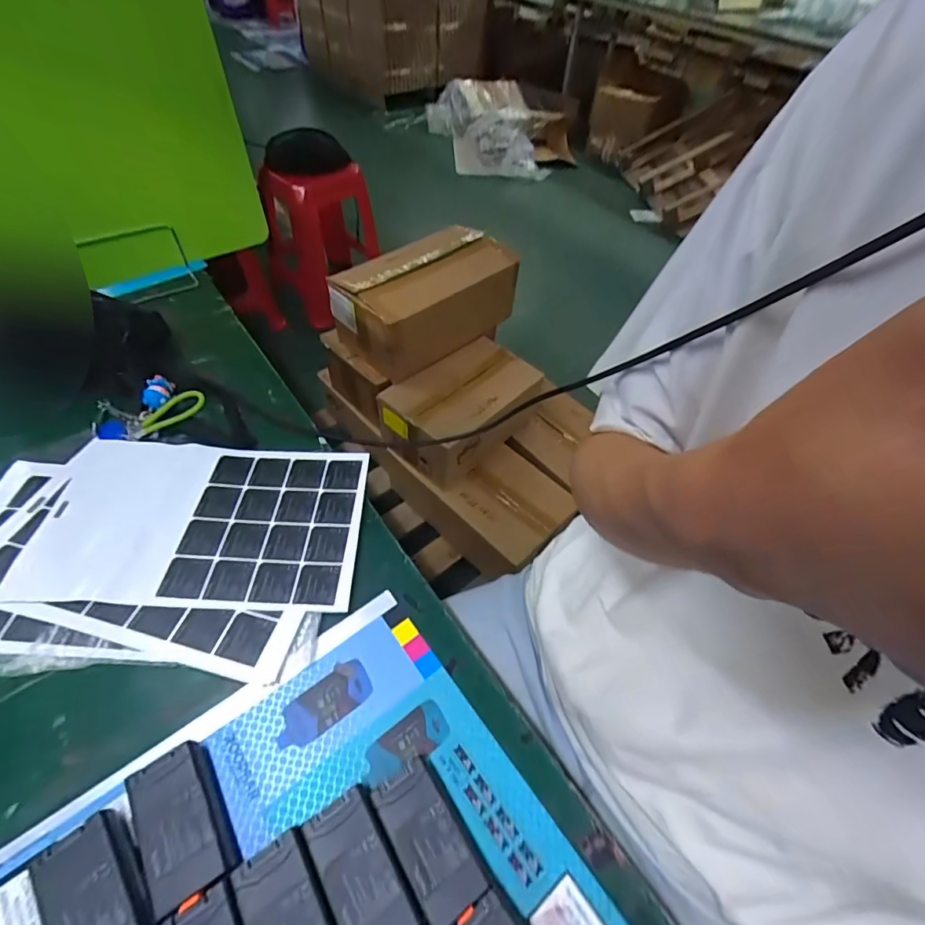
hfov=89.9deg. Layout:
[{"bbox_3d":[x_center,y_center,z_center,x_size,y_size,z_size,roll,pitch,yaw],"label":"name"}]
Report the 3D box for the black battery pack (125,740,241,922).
[{"bbox_3d":[-0.192,0.246,0.318,0.048,0.027,0.088,-31,62,-25],"label":"black battery pack"}]

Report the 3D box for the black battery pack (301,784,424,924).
[{"bbox_3d":[-0.068,0.271,0.308,0.046,0.031,0.086,-27,60,-22],"label":"black battery pack"}]

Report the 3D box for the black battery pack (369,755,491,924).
[{"bbox_3d":[-0.024,0.258,0.322,0.044,0.030,0.089,-26,60,-22],"label":"black battery pack"}]

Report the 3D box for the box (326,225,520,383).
[{"bbox_3d":[-0.086,-0.394,1.143,0.433,0.207,0.221,-30,59,-26],"label":"box"}]

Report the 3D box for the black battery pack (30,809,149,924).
[{"bbox_3d":[-0.229,0.276,0.292,0.046,0.026,0.087,-32,63,-25],"label":"black battery pack"}]

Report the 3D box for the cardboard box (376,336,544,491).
[{"bbox_3d":[-0.001,-0.124,1.147,0.360,0.171,0.217,-35,61,-28],"label":"cardboard box"}]

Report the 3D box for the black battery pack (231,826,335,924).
[{"bbox_3d":[-0.107,0.289,0.292,0.045,0.030,0.086,-26,60,-22],"label":"black battery pack"}]

